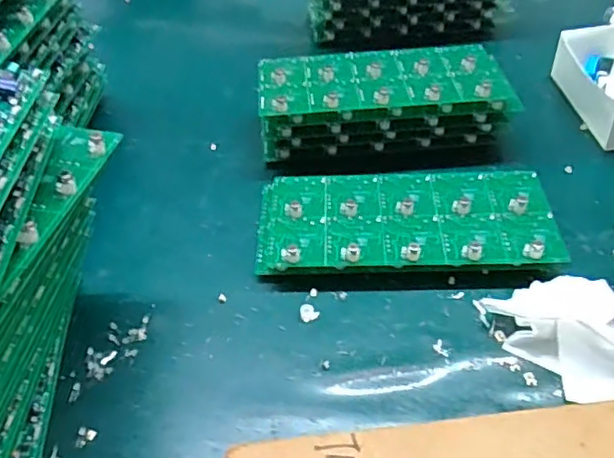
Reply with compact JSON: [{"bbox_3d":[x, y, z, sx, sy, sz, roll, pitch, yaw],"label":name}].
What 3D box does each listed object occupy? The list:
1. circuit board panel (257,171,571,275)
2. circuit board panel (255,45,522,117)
[{"bbox_3d":[0.079,-0.007,0.493,0.231,0.027,0.106,-2,43,2],"label":"circuit board panel"},{"bbox_3d":[0.072,-0.149,0.586,0.231,0.017,0.108,-5,43,-1],"label":"circuit board panel"}]

